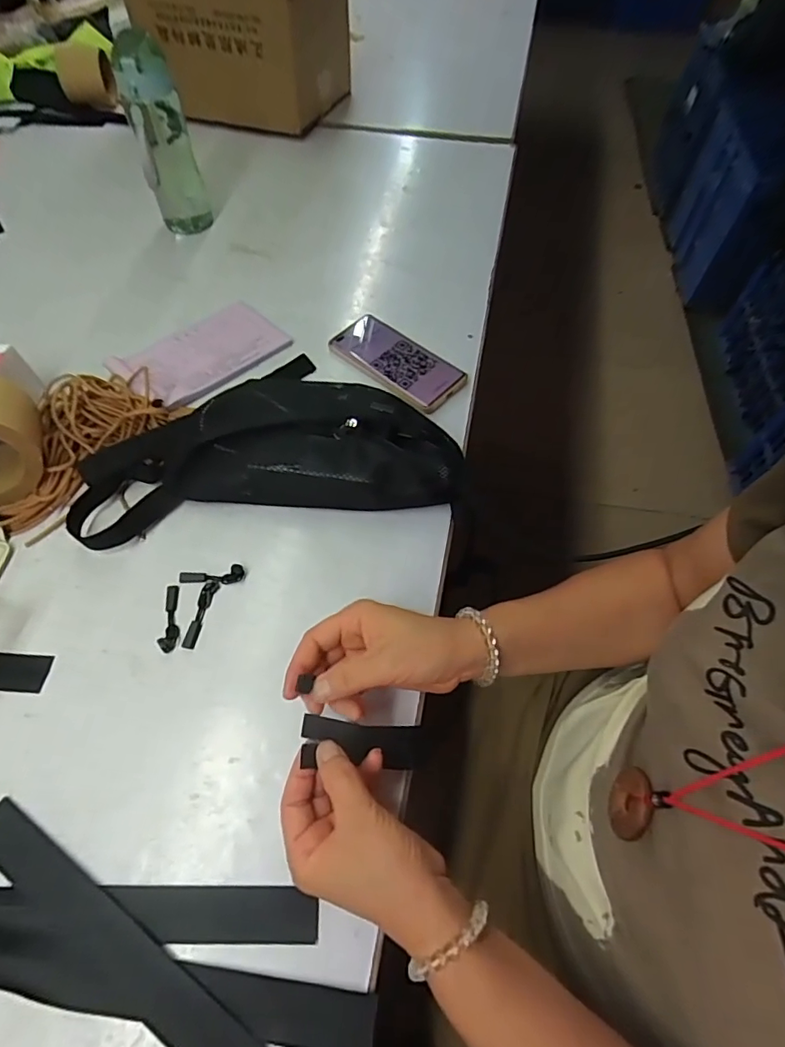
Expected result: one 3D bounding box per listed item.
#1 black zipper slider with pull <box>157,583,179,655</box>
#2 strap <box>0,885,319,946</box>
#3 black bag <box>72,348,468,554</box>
[{"bbox_3d":[-0.195,0.081,0.447,0.013,0.009,0.063,-4,58,-5],"label":"black zipper slider with pull"},{"bbox_3d":[-0.229,0.257,0.340,0.354,0.004,0.031,2,58,0],"label":"strap"},{"bbox_3d":[-0.126,-0.104,0.526,0.369,0.078,0.218,-6,58,-6],"label":"black bag"}]

